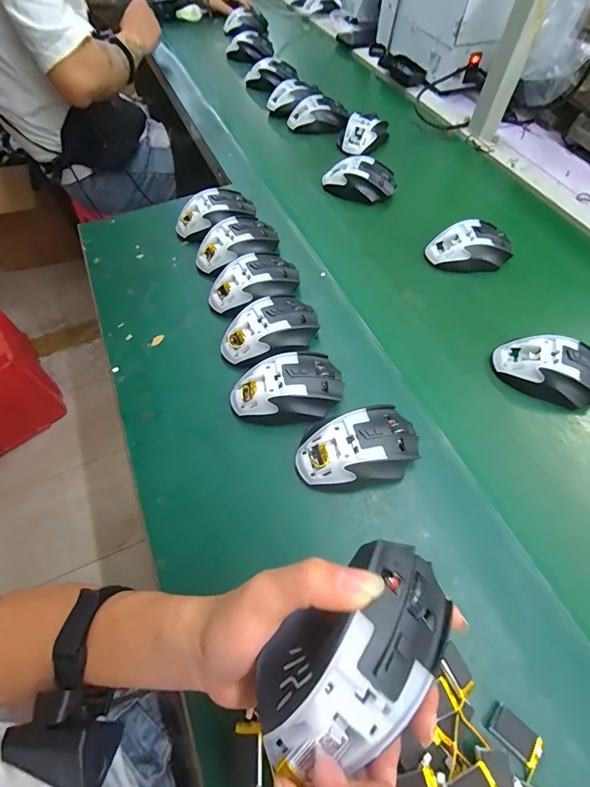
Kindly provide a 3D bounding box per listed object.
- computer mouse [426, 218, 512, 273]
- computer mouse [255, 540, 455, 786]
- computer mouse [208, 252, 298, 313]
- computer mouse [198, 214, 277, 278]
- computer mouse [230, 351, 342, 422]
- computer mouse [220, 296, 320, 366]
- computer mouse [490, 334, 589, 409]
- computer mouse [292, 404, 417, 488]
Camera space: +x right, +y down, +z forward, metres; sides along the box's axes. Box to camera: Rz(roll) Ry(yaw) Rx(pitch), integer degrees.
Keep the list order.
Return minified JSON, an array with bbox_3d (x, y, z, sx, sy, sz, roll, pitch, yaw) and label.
[{"bbox_3d":[0.240,-0.201,0.503,0.103,0.034,0.065,-9,61,-5],"label":"computer mouse"},{"bbox_3d":[0.031,0.124,0.175,0.062,0.032,0.111,40,68,20],"label":"computer mouse"},{"bbox_3d":[-0.050,-0.136,0.460,0.114,0.039,0.076,-36,67,-18],"label":"computer mouse"},{"bbox_3d":[-0.081,-0.205,0.501,0.116,0.039,0.081,-16,62,-9],"label":"computer mouse"},{"bbox_3d":[-0.007,-0.004,0.384,0.118,0.041,0.072,-17,62,-9],"label":"computer mouse"},{"bbox_3d":[-0.029,-0.073,0.423,0.115,0.039,0.080,-34,66,-18],"label":"computer mouse"},{"bbox_3d":[0.284,-0.027,0.403,0.116,0.040,0.070,11,61,6],"label":"computer mouse"},{"bbox_3d":[0.059,0.052,0.351,0.117,0.042,0.077,-17,62,-9],"label":"computer mouse"}]

